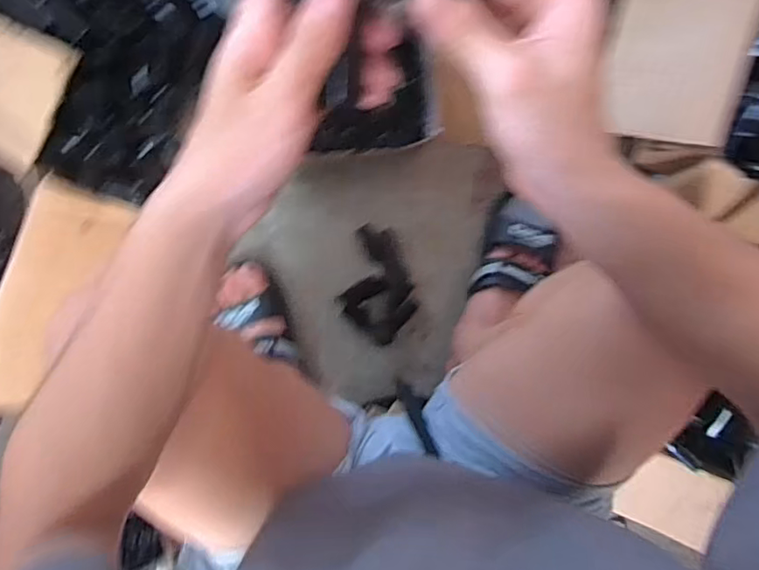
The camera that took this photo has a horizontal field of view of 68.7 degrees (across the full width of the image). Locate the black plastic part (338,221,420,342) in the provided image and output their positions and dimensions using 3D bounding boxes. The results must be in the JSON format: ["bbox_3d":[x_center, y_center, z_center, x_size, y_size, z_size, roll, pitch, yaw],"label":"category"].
[{"bbox_3d":[-0.006,0.001,0.785,0.102,0.023,0.162,-19,98,0],"label":"black plastic part"}]

